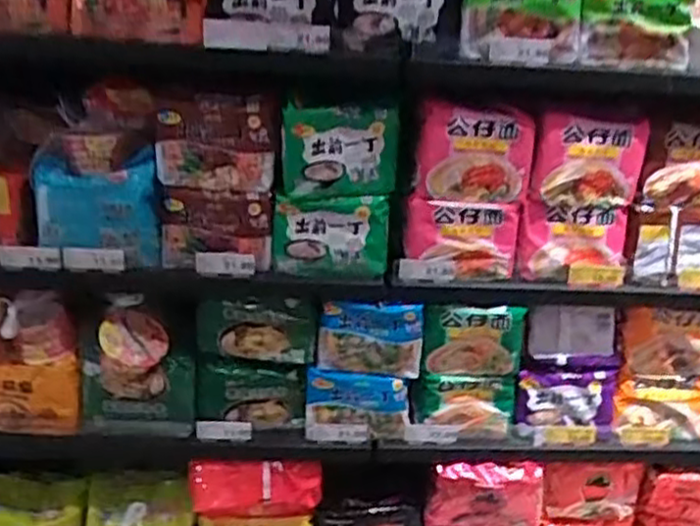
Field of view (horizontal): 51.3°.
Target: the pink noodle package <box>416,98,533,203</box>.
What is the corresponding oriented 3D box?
[{"bbox_3d":[0.182,-0.159,1.073,0.163,0.144,0.045,4,18,2],"label":"pink noodle package"}]

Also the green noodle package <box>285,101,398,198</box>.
[{"bbox_3d":[-0.016,-0.167,1.086,0.164,0.130,0.039,0,19,-11],"label":"green noodle package"}]

